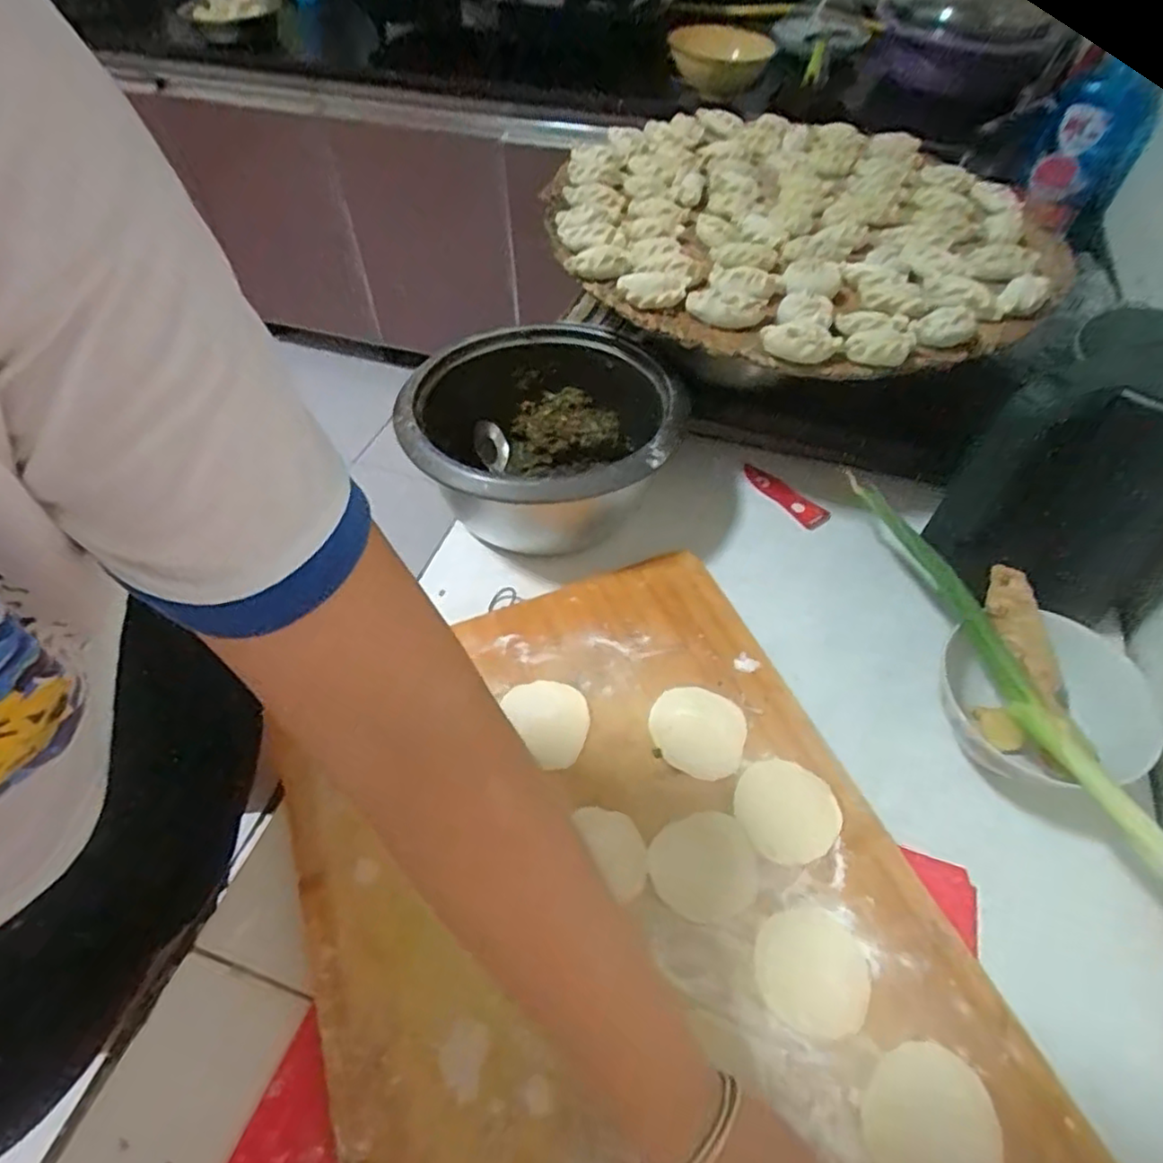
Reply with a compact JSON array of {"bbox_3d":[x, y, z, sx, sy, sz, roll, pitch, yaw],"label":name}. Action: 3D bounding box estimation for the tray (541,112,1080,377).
[{"bbox_3d":[0.206,-0.355,0.653,0.463,0.046,0.432,29,57,21],"label":"tray"}]

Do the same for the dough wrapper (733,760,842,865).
[{"bbox_3d":[0.139,0.154,0.458,0.065,0.004,0.066,0,51,0],"label":"dough wrapper"}]

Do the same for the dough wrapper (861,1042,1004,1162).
[{"bbox_3d":[0.186,0.286,0.358,0.066,0.004,0.069,18,54,14],"label":"dough wrapper"}]

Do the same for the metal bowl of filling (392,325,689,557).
[{"bbox_3d":[-0.036,-0.131,0.657,0.247,0.123,0.255,11,52,9],"label":"metal bowl of filling"}]

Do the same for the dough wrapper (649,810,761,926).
[{"bbox_3d":[0.081,0.185,0.440,0.069,0.004,0.064,0,51,0],"label":"dough wrapper"}]

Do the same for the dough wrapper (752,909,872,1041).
[{"bbox_3d":[0.137,0.231,0.403,0.065,0.004,0.063,19,54,14],"label":"dough wrapper"}]

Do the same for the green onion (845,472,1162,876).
[{"bbox_3d":[0.286,0.038,0.483,0.030,0.037,0.334,-10,52,-8],"label":"green onion"}]

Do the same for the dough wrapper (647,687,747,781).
[{"bbox_3d":[0.084,0.108,0.497,0.068,0.004,0.064,19,54,15],"label":"dough wrapper"}]

